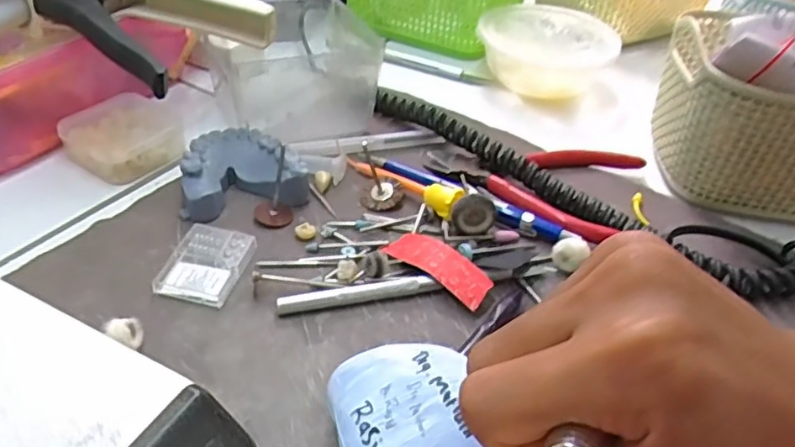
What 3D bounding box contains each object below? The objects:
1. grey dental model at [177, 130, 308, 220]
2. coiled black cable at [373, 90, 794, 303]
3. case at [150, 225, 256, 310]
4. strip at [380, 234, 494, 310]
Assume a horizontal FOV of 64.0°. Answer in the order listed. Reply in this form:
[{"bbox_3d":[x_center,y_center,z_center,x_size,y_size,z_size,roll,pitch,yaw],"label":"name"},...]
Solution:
[{"bbox_3d":[-0.086,-0.030,0.353,0.065,0.023,0.054,-6,41,-15],"label":"grey dental model"},{"bbox_3d":[0.103,-0.031,0.383,0.269,0.020,0.063,30,45,25],"label":"coiled black cable"},{"bbox_3d":[-0.092,0.020,0.307,0.036,0.008,0.046,13,40,8],"label":"case"},{"bbox_3d":[0.021,0.020,0.314,0.058,0.010,0.020,33,46,28],"label":"strip"}]

